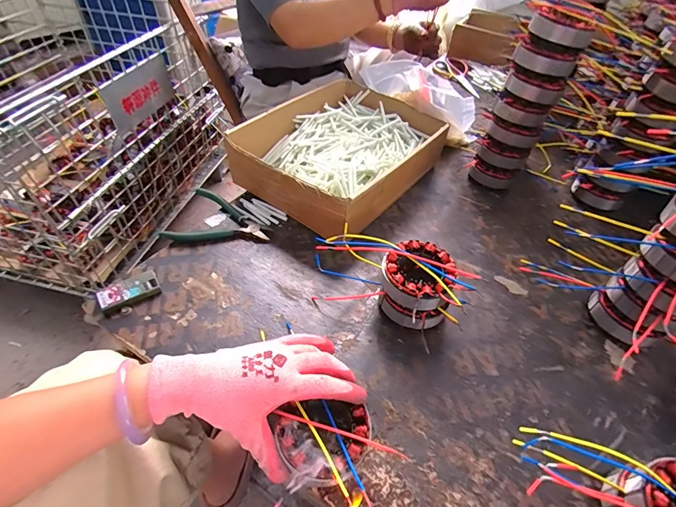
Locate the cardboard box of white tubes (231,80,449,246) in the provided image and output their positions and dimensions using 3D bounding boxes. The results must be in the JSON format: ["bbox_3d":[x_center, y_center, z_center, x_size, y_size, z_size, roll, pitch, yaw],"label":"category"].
[{"bbox_3d":[0.008,-0.168,0.630,0.244,0.098,0.326,29,52,21],"label":"cardboard box of white tubes"}]

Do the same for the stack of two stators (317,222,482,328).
[{"bbox_3d":[0.063,0.032,0.457,0.187,0.079,0.095,18,48,12],"label":"stack of two stators"}]

